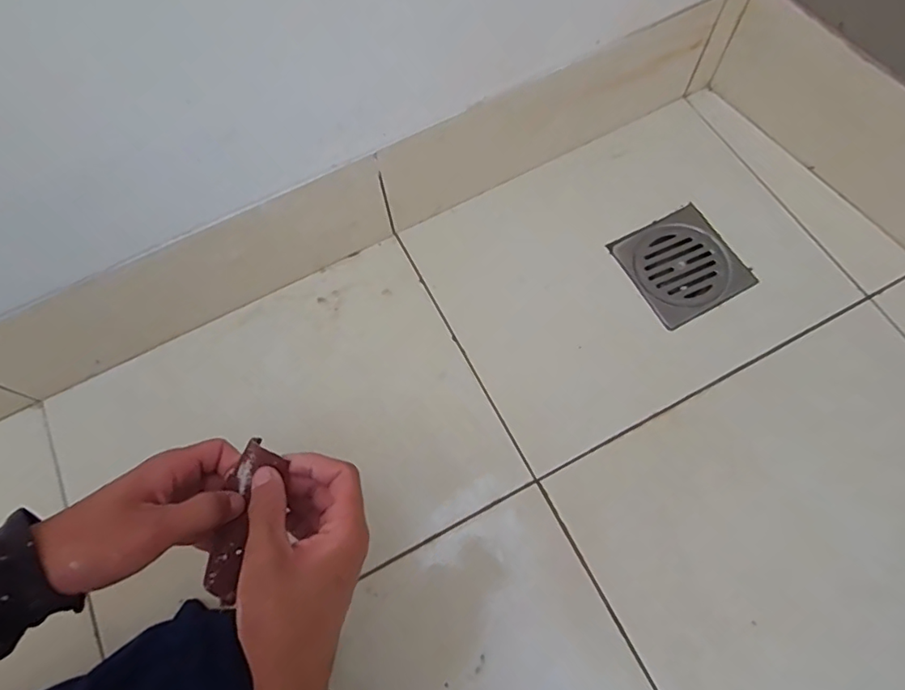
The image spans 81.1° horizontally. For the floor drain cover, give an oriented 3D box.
[{"bbox_3d":[0.250,-0.085,0.575,0.114,0.004,0.113,-28,71,-9],"label":"floor drain cover"}]

